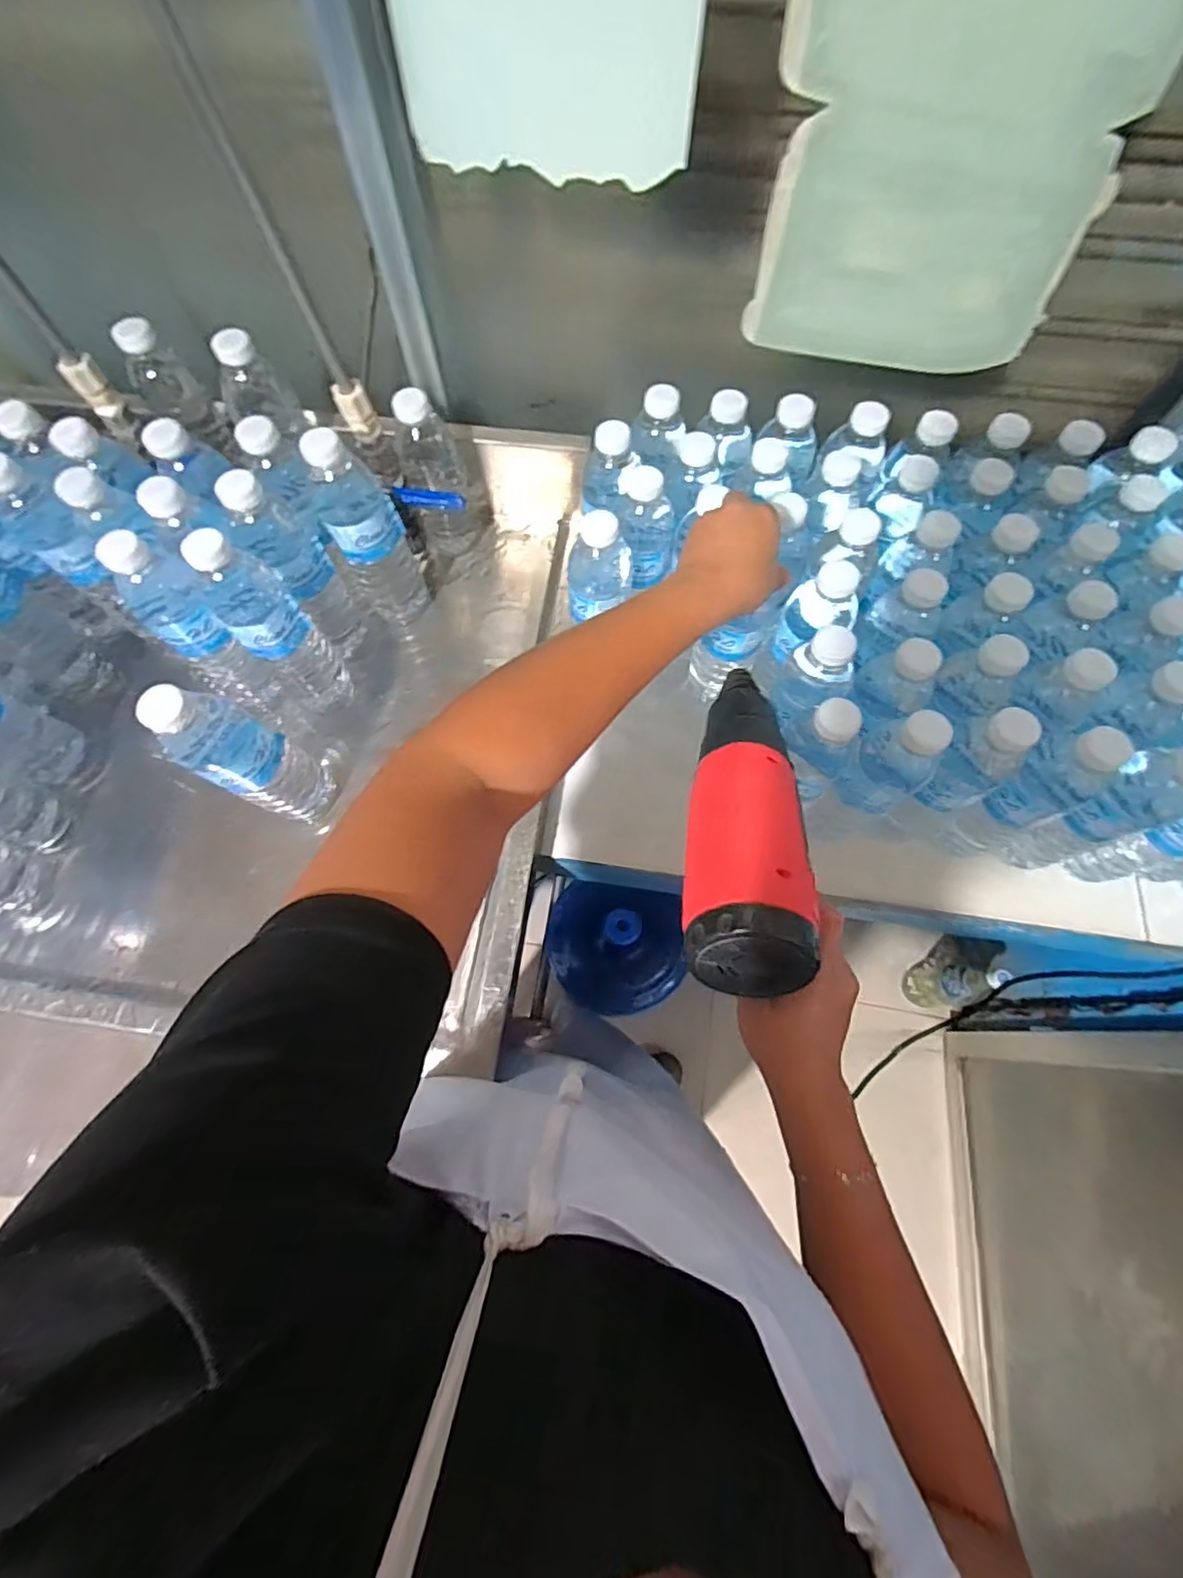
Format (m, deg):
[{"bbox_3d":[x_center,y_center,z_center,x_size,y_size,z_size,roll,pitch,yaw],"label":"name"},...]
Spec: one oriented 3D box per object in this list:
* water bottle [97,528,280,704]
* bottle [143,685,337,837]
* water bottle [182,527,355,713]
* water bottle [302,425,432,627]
[{"bbox_3d":[-0.347,-0.138,0.533,0.053,0.193,0.064,-43,74,-14],"label":"water bottle"},{"bbox_3d":[-0.284,-0.028,0.502,0.078,0.217,0.067,28,72,11],"label":"bottle"},{"bbox_3d":[-0.282,-0.145,0.541,0.057,0.214,0.062,-35,72,-12],"label":"water bottle"},{"bbox_3d":[-0.212,-0.242,0.571,0.067,0.209,0.059,-23,70,-8],"label":"water bottle"}]

